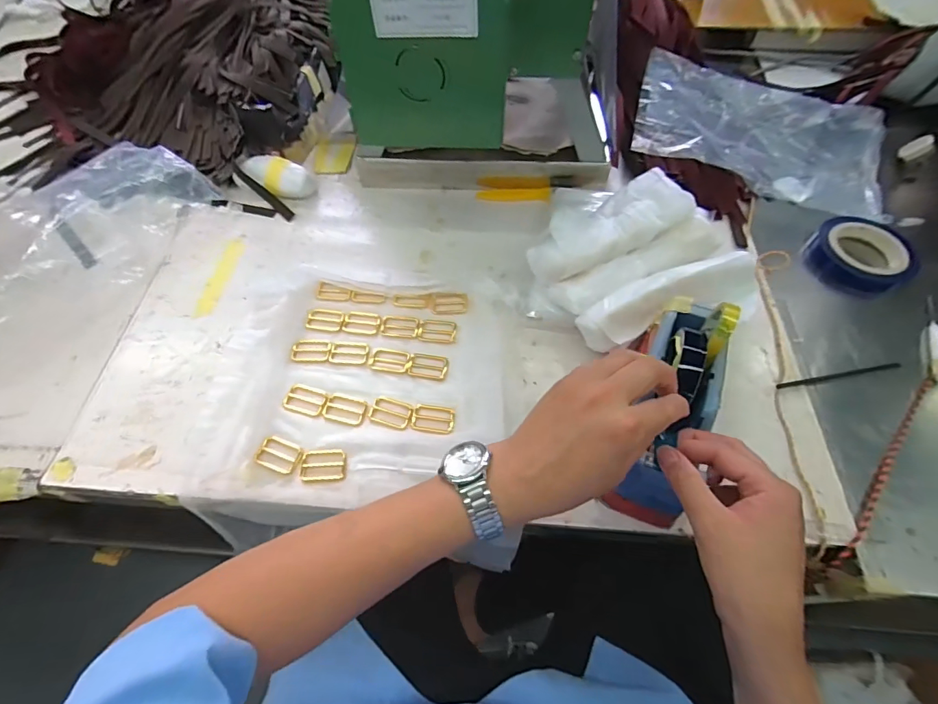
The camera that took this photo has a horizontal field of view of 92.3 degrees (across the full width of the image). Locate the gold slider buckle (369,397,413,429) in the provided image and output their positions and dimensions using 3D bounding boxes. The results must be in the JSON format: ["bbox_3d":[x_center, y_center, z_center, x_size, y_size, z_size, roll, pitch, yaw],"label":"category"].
[{"bbox_3d":[-0.084,0.064,0.488,0.046,0.008,0.031,18,61,11],"label":"gold slider buckle"}]

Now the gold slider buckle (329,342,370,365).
[{"bbox_3d":[-0.140,0.001,0.530,0.045,0.004,0.030,2,59,2],"label":"gold slider buckle"}]

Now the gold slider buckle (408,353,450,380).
[{"bbox_3d":[-0.046,0.016,0.516,0.047,0.004,0.031,9,59,6],"label":"gold slider buckle"}]

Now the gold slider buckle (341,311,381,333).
[{"bbox_3d":[-0.131,-0.036,0.556,0.046,0.006,0.033,4,59,3],"label":"gold slider buckle"}]

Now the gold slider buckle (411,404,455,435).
[{"bbox_3d":[-0.038,0.071,0.480,0.047,0.004,0.032,8,54,10],"label":"gold slider buckle"}]

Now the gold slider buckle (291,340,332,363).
[{"bbox_3d":[-0.184,-0.002,0.528,0.044,0.004,0.030,0,59,1],"label":"gold slider buckle"}]

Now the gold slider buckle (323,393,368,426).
[{"bbox_3d":[-0.135,0.062,0.489,0.047,0.004,0.032,13,60,9],"label":"gold slider buckle"}]

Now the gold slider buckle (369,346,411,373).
[{"bbox_3d":[-0.091,0.009,0.518,0.046,0.004,0.031,9,59,6],"label":"gold slider buckle"}]

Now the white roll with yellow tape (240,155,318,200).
[{"bbox_3d":[-0.286,-0.265,0.674,0.108,0.035,0.055,20,64,-6],"label":"white roll with yellow tape"}]

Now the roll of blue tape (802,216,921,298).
[{"bbox_3d":[0.506,-0.126,0.588,0.091,0.047,0.114,-12,60,-7],"label":"roll of blue tape"}]

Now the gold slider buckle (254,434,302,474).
[{"bbox_3d":[-0.194,0.104,0.460,0.041,0.006,0.031,17,61,11],"label":"gold slider buckle"}]

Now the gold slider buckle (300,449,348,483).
[{"bbox_3d":[-0.147,0.115,0.457,0.046,0.004,0.032,-2,59,-1],"label":"gold slider buckle"}]

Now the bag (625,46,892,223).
[{"bbox_3d":[0.438,-0.344,0.690,0.359,0.061,0.257,19,61,12],"label":"bag"}]

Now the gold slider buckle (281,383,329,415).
[{"bbox_3d":[-0.180,0.051,0.495,0.048,0.004,0.032,15,60,9],"label":"gold slider buckle"}]

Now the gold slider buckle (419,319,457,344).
[{"bbox_3d":[-0.038,-0.025,0.546,0.050,0.004,0.033,7,58,11],"label":"gold slider buckle"}]

